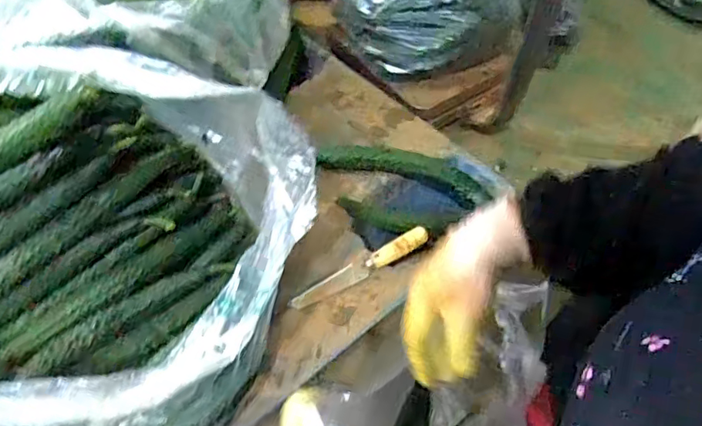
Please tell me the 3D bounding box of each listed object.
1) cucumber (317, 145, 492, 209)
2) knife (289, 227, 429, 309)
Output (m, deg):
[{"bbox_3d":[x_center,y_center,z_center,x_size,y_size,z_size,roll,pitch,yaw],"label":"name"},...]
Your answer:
[{"bbox_3d":[0.073,-0.067,0.809,0.262,0.046,0.055,12,52,5],"label":"cucumber"},{"bbox_3d":[0.014,0.069,0.699,0.199,0.028,0.025,-21,56,-20],"label":"knife"}]

